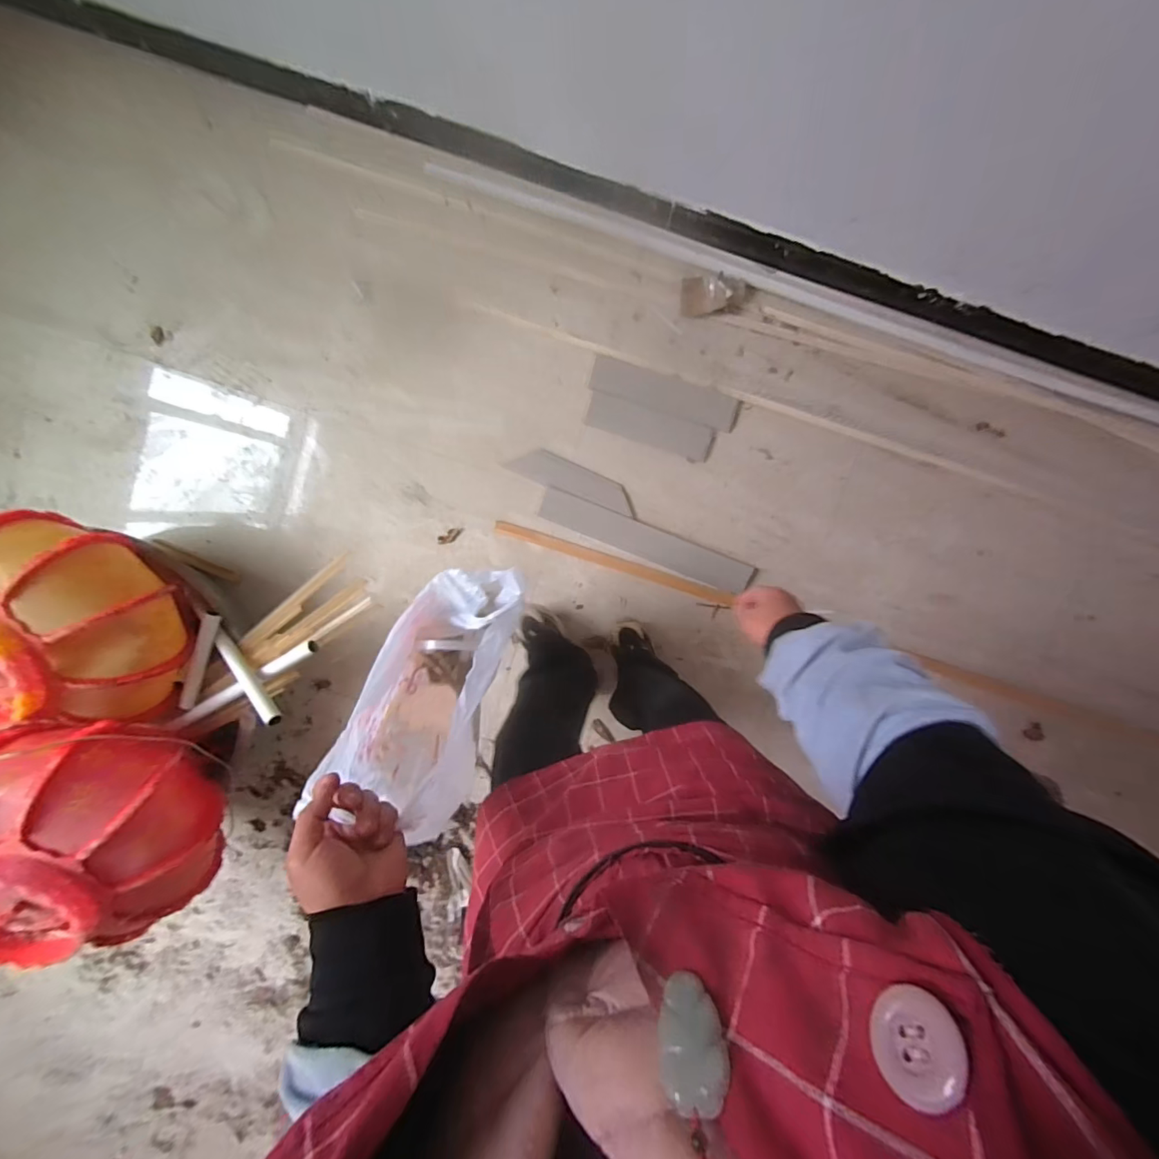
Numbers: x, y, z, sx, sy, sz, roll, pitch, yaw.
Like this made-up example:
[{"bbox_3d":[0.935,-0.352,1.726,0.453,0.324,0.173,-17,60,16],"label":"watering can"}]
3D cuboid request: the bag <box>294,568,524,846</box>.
[{"bbox_3d":[-0.218,0.160,0.745,0.183,0.311,0.376,16,96,-2],"label":"bag"}]

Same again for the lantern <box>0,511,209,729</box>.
[{"bbox_3d":[-0.899,0.072,0.882,0.305,0.253,0.345,3,97,1],"label":"lantern"}]

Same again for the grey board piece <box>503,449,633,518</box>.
[{"bbox_3d":[-0.013,-0.222,1.121,0.284,0.006,0.067,22,96,-2],"label":"grey board piece"}]

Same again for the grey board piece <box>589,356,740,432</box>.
[{"bbox_3d":[0.187,-0.411,1.107,0.325,0.016,0.078,17,96,-2],"label":"grey board piece"}]

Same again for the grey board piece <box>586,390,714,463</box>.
[{"bbox_3d":[0.157,-0.340,1.120,0.281,0.016,0.076,17,96,-2],"label":"grey board piece"}]

